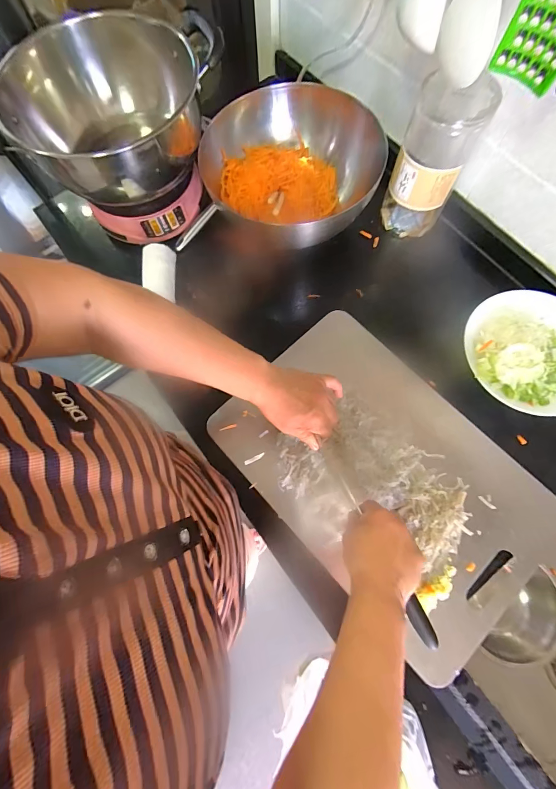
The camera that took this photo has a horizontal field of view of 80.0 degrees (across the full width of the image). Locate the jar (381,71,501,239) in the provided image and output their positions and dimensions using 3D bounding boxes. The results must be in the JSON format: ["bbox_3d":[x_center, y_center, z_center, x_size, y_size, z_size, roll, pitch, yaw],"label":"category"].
[{"bbox_3d":[0.224,-0.339,0.492,0.092,0.214,0.075,24,76,8],"label":"jar"}]

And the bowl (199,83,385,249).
[{"bbox_3d":[0.025,-0.355,0.526,0.260,0.114,0.215,38,79,11],"label":"bowl"}]

